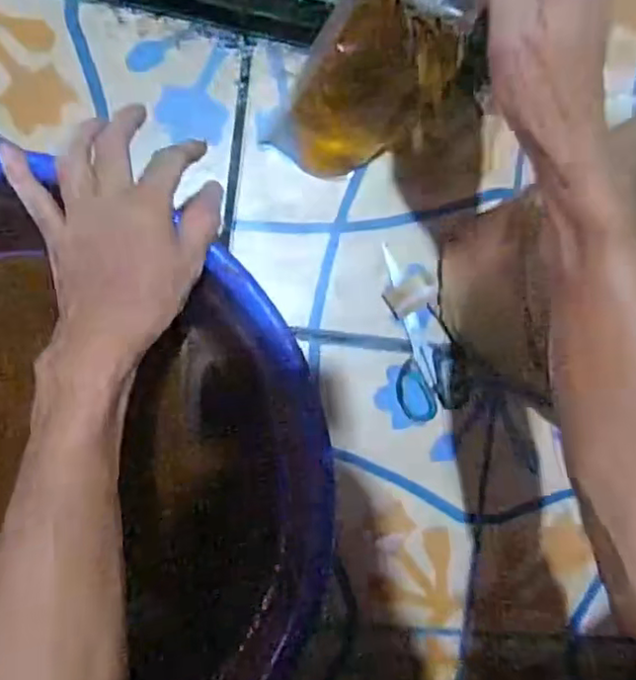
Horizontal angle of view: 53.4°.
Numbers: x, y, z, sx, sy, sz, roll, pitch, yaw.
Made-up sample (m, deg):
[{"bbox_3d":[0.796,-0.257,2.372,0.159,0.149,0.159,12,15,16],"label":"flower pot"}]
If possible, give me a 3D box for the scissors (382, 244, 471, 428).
[{"bbox_3d":[0.090,-0.007,0.555,0.063,0.007,0.153,-15,94,-7],"label":"scissors"}]

